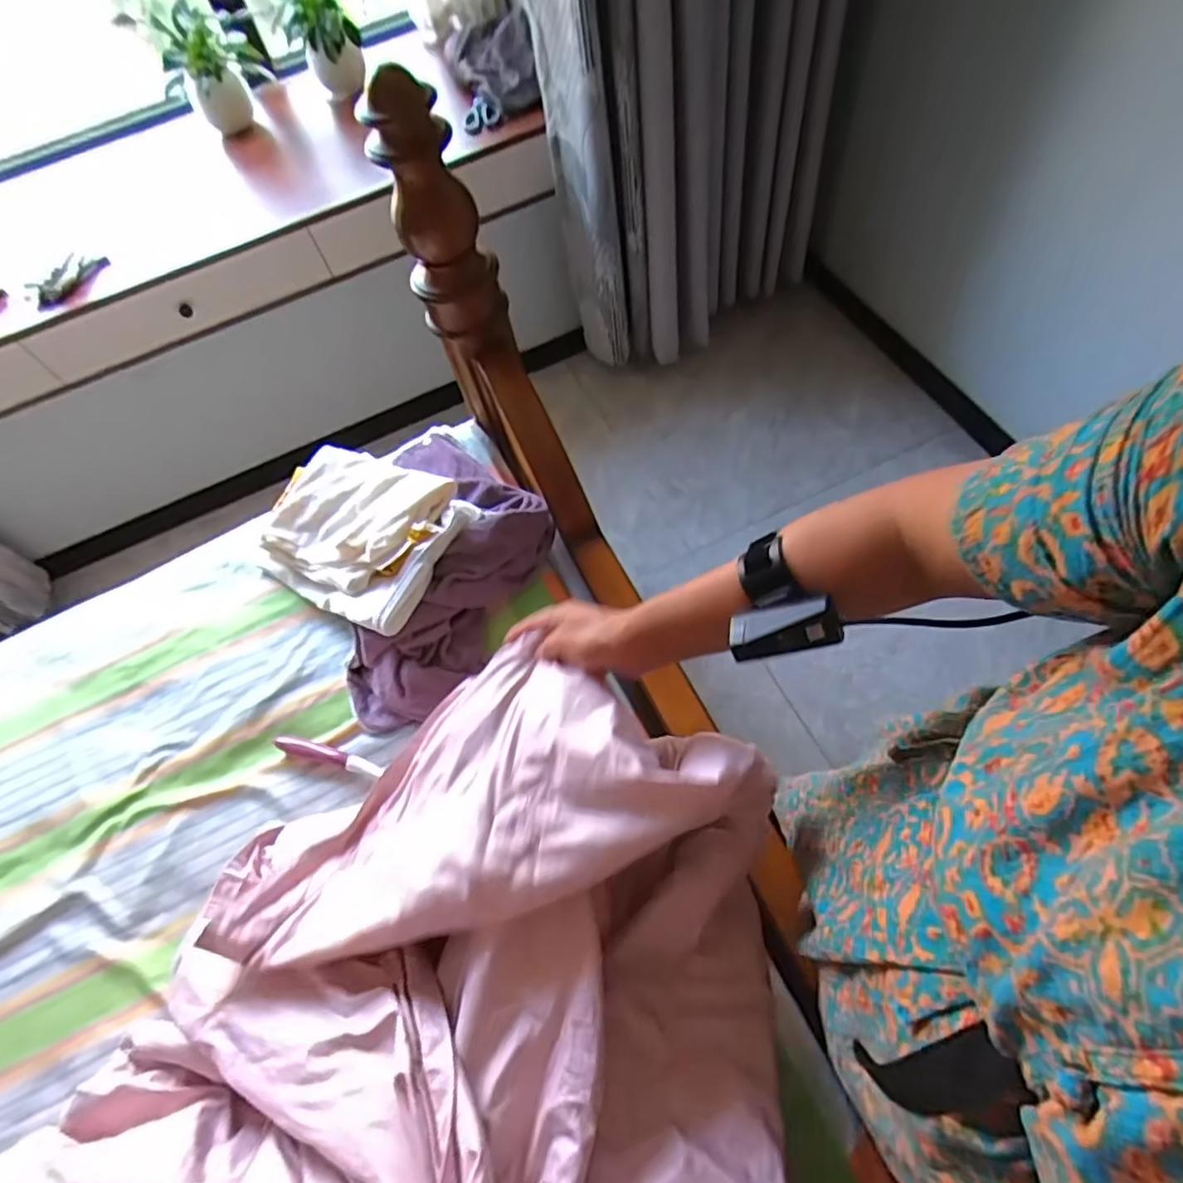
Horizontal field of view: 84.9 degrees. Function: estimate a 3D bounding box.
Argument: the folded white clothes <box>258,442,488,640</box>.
[{"bbox_3d":[-0.326,-0.087,0.897,0.322,0.092,0.225,19,70,31],"label":"folded white clothes"}]

